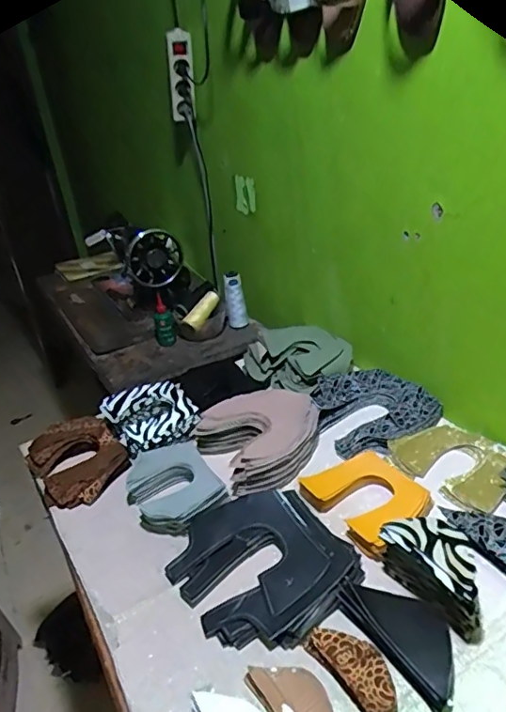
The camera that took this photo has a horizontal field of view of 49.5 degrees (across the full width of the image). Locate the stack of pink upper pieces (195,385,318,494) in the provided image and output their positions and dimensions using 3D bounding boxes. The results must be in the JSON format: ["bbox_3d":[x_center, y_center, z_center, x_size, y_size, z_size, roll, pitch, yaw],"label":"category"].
[{"bbox_3d":[0.012,0.124,0.876,0.186,0.056,0.178,-27,35,-32],"label":"stack of pink upper pieces"}]

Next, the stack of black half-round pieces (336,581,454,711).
[{"bbox_3d":[0.159,0.288,0.572,0.066,0.035,0.150,-22,32,-25],"label":"stack of black half-round pieces"}]

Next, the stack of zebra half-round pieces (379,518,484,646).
[{"bbox_3d":[0.207,0.238,0.609,0.060,0.079,0.122,-23,33,-27],"label":"stack of zebra half-round pieces"}]

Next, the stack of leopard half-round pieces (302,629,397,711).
[{"bbox_3d":[0.107,0.318,0.553,0.049,0.023,0.116,-22,33,-25],"label":"stack of leopard half-round pieces"}]

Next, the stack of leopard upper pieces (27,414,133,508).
[{"bbox_3d":[-0.287,0.169,0.899,0.135,0.041,0.175,-23,33,-26],"label":"stack of leopard upper pieces"}]

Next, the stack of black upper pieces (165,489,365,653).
[{"bbox_3d":[0.007,0.251,0.677,0.188,0.039,0.213,-25,34,-29],"label":"stack of black upper pieces"}]

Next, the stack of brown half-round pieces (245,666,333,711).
[{"bbox_3d":[0.046,0.340,0.528,0.060,0.017,0.111,-21,32,-23],"label":"stack of brown half-round pieces"}]

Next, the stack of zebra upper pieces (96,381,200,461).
[{"bbox_3d":[-0.172,0.110,0.947,0.141,0.053,0.159,-20,32,-22],"label":"stack of zebra upper pieces"}]

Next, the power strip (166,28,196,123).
[{"bbox_3d":[-0.156,-0.613,1.214,0.051,0.198,0.041,-14,52,-13],"label":"power strip"}]

